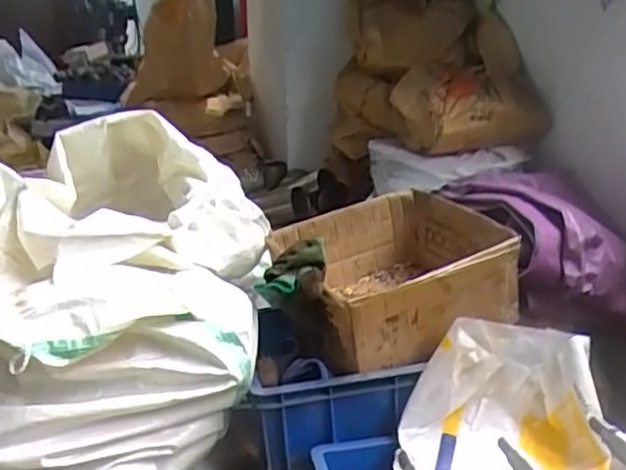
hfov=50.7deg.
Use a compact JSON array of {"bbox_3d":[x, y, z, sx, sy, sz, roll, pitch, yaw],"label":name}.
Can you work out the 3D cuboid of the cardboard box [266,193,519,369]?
[{"bbox_3d":[0.125,0.063,1.052,0.314,0.166,0.294,-7,18,-18],"label":"cardboard box"}]

